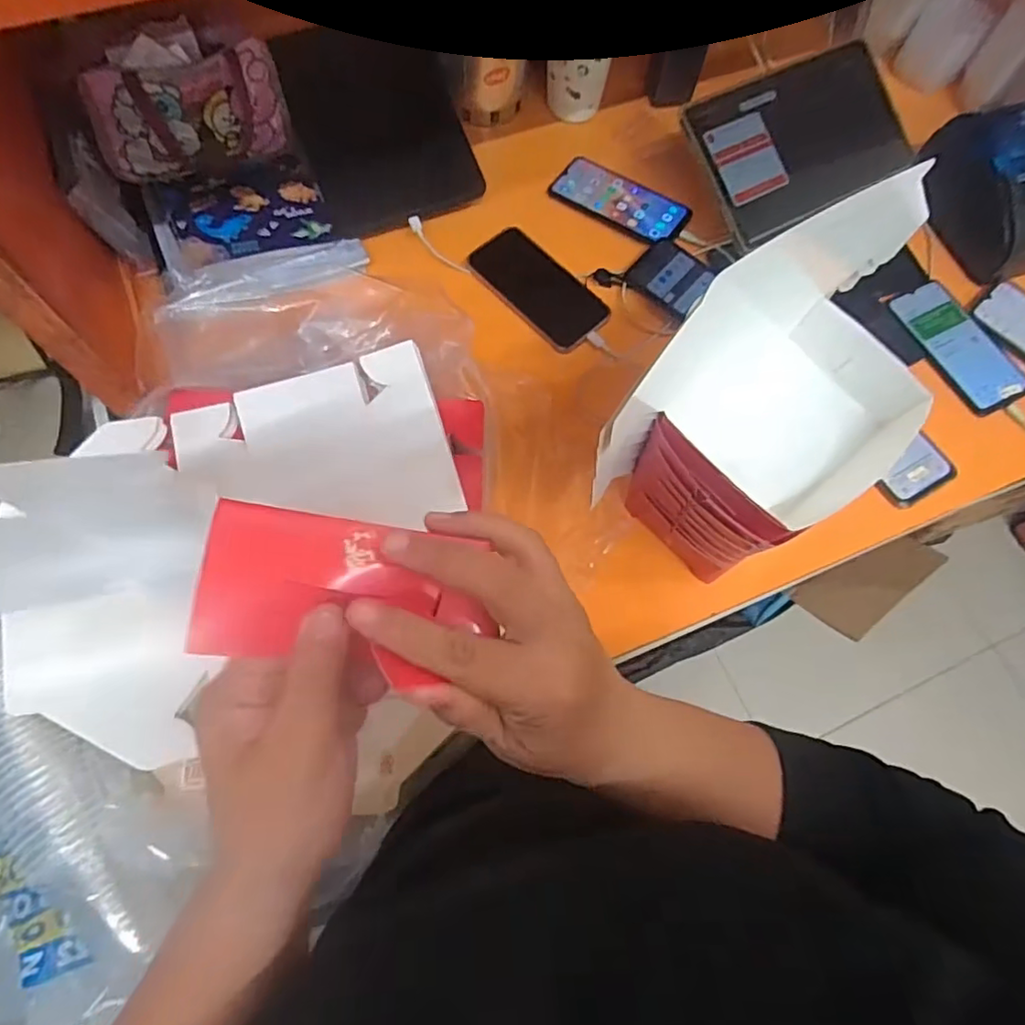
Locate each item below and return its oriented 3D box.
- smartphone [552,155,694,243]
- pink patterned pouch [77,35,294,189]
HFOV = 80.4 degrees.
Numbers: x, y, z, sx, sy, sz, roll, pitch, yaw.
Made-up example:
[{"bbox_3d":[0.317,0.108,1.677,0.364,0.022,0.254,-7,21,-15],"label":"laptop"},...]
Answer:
[{"bbox_3d":[0.132,-0.381,0.734,0.164,0.009,0.082,35,72,11],"label":"smartphone"},{"bbox_3d":[-0.332,-0.415,0.632,0.191,0.109,0.036,-31,73,-12],"label":"pink patterned pouch"}]

